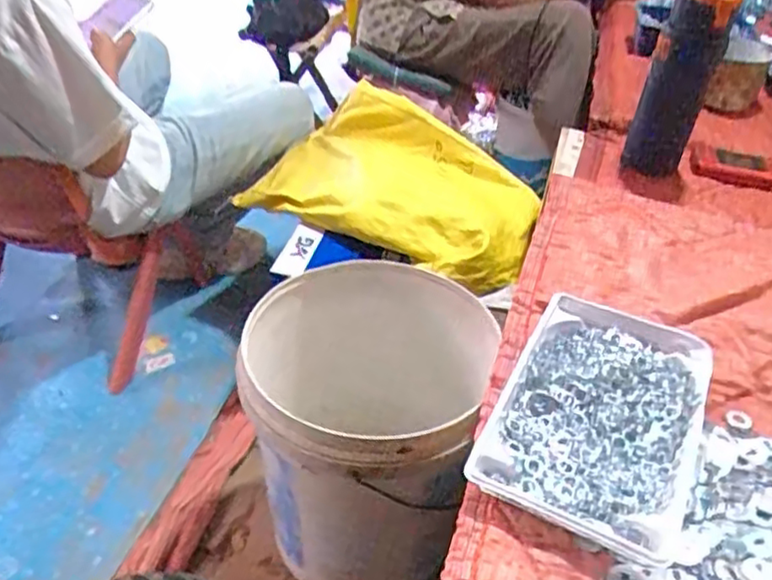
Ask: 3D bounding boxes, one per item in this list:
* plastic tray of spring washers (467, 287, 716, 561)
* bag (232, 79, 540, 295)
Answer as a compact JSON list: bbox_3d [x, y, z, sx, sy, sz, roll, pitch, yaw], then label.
[{"bbox_3d":[0.180,0.102,0.561,0.156,0.032,0.237,20,44,19],"label":"plastic tray of spring washers"},{"bbox_3d":[0.026,-0.166,1.023,0.448,0.149,0.261,27,46,26],"label":"bag"}]

